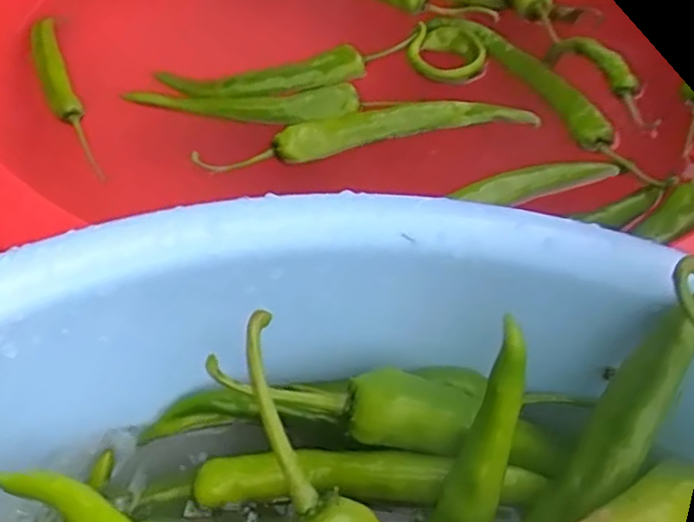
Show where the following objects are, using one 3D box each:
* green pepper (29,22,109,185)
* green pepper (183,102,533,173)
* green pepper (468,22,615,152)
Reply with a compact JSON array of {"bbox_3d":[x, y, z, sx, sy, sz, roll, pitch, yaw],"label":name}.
[{"bbox_3d":[-0.223,-0.130,0.535,0.024,0.021,0.189,-19,53,-17],"label":"green pepper"},{"bbox_3d":[0.016,-0.097,0.514,0.250,0.026,0.037,-12,51,-11],"label":"green pepper"},{"bbox_3d":[0.156,-0.145,0.553,0.030,0.016,0.174,-17,52,-16],"label":"green pepper"}]

